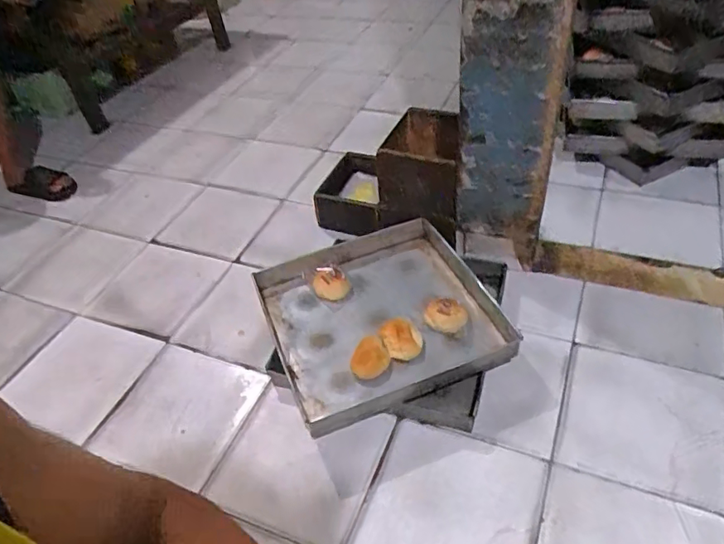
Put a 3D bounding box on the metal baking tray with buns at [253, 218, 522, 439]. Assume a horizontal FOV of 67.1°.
[{"bbox_3d":[0.038,0.083,1.227,0.480,0.087,0.482,-18,44,-10],"label":"metal baking tray with buns"}]

